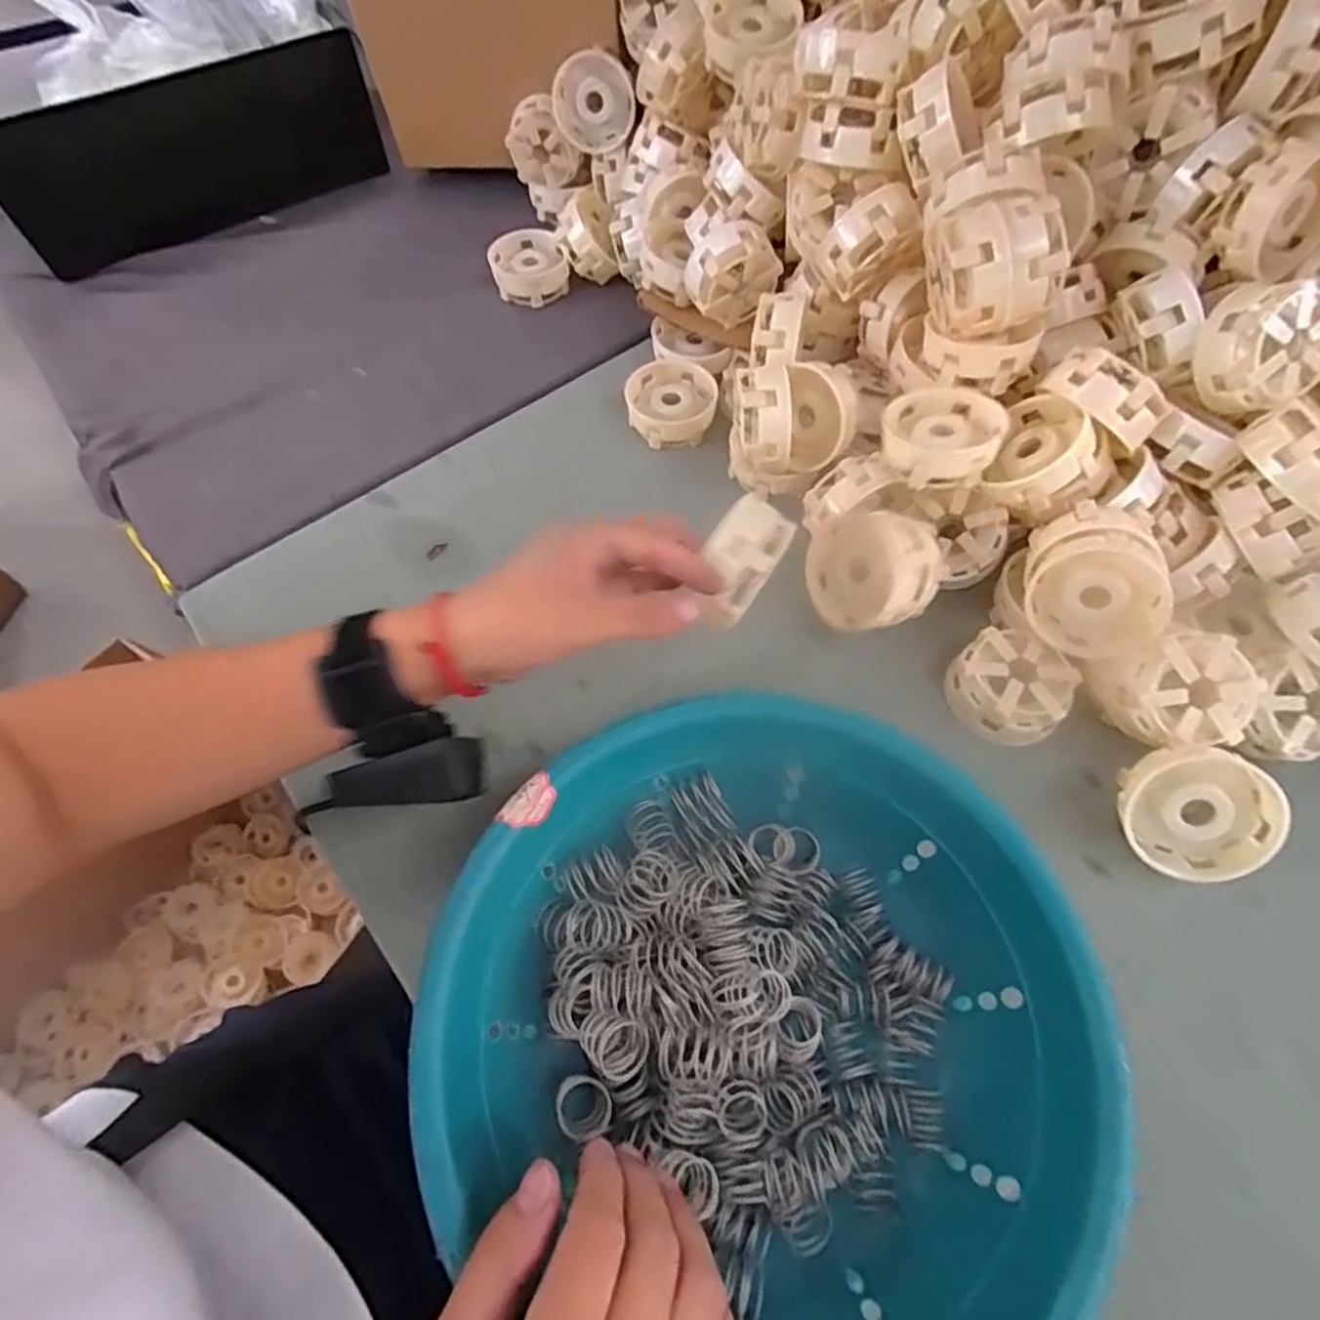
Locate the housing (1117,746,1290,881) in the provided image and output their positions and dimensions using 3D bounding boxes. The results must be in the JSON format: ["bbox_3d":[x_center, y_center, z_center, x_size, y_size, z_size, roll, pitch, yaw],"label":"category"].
[{"bbox_3d":[0.277,0.077,0.362,0.069,0.070,0.021,-8,19,24],"label":"housing"}]

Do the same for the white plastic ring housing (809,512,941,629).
[{"bbox_3d":[0.129,-0.053,0.426,0.041,0.071,0.072,2,14,-38],"label":"white plastic ring housing"}]

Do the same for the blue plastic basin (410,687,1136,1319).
[{"bbox_3d":[0.044,0.149,0.307,0.253,0.082,0.237,0,62,1],"label":"blue plastic basin"}]

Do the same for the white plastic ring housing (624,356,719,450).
[{"bbox_3d":[0.010,-0.191,0.531,0.067,0.030,0.063,0,62,1],"label":"white plastic ring housing"}]

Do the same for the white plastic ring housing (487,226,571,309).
[{"bbox_3d":[-0.114,-0.340,0.610,0.060,0.035,0.063,0,62,1],"label":"white plastic ring housing"}]

